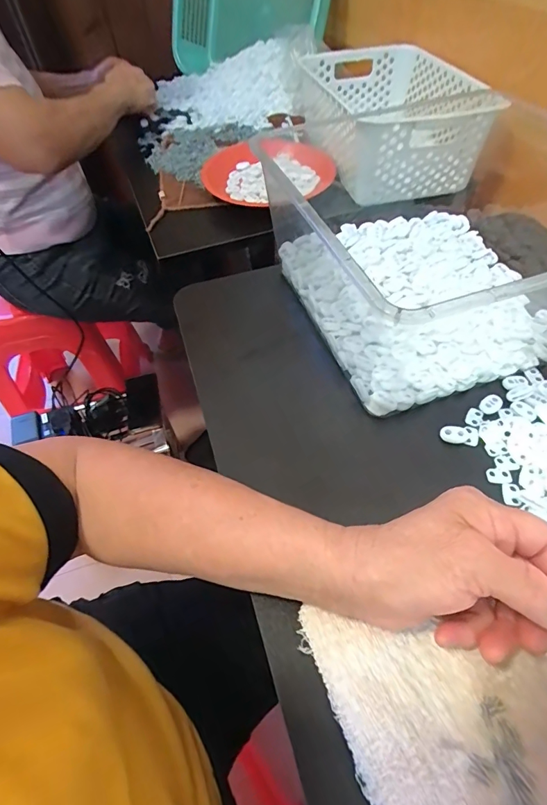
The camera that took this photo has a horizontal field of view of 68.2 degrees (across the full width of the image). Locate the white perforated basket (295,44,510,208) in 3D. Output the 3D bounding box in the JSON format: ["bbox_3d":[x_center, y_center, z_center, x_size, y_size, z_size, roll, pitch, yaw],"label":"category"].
[{"bbox_3d":[0.172,-0.448,0.620,0.213,0.098,0.361,-4,53,-1],"label":"white perforated basket"}]

